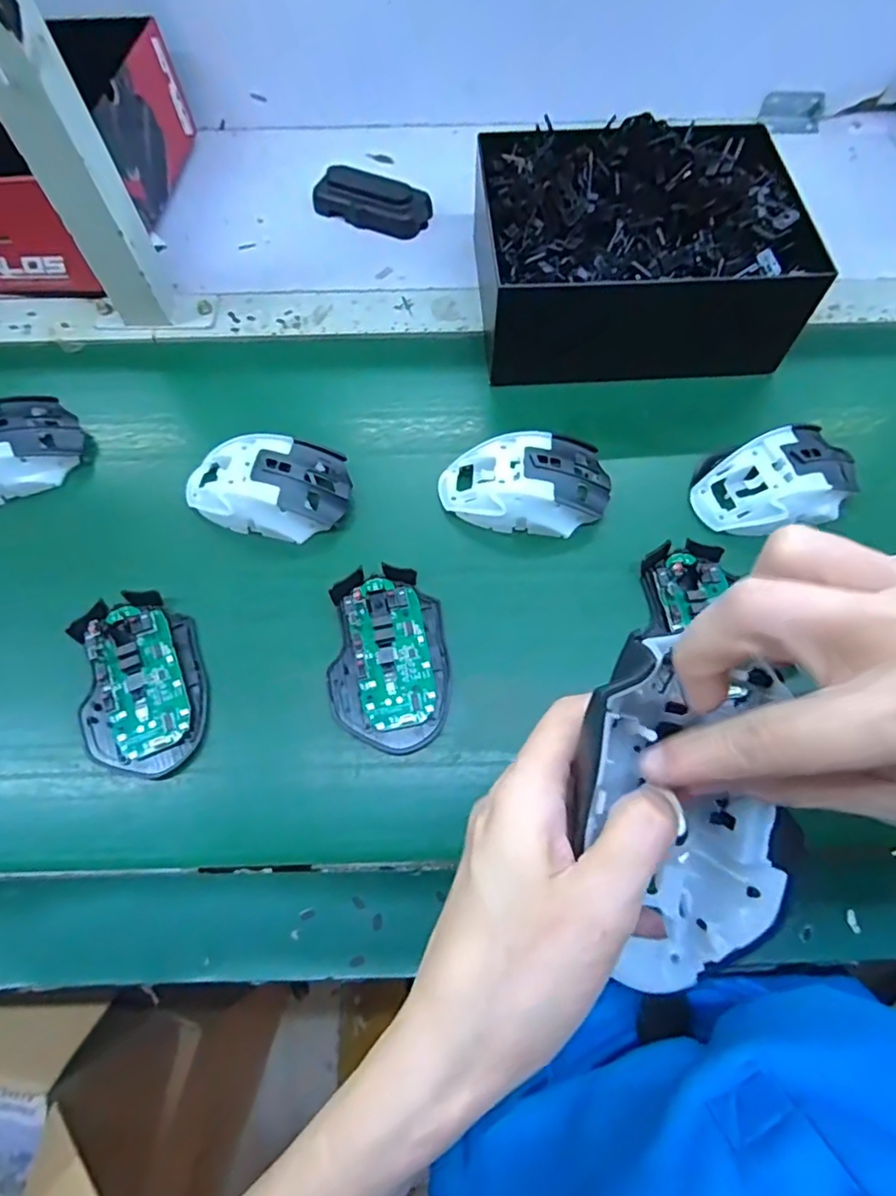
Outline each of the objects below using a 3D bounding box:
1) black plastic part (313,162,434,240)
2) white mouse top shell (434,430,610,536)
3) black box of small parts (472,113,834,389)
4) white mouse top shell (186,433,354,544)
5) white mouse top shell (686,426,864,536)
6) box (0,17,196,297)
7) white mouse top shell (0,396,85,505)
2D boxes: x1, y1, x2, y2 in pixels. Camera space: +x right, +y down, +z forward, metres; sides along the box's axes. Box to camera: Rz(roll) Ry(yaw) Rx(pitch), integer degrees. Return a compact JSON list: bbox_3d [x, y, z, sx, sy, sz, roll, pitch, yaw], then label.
[{"bbox_3d":[-0.072,-0.366,0.548,0.106,0.025,0.048,19,67,7],"label":"black plastic part"},{"bbox_3d":[0.054,-0.081,0.411,0.114,0.037,0.063,7,66,2],"label":"white mouse top shell"},{"bbox_3d":[0.143,-0.274,0.468,0.224,0.101,0.178,-3,66,-3],"label":"black box of small parts"},{"bbox_3d":[-0.126,-0.080,0.411,0.111,0.034,0.066,9,66,3],"label":"white mouse top shell"},{"bbox_3d":[0.231,-0.081,0.408,0.111,0.031,0.065,-18,68,-9],"label":"white mouse top shell"},{"bbox_3d":[-0.356,-0.382,0.508,0.188,0.101,0.234,5,66,1],"label":"box"},{"bbox_3d":[-0.324,-0.104,0.421,0.116,0.037,0.069,-30,70,-14],"label":"white mouse top shell"}]

